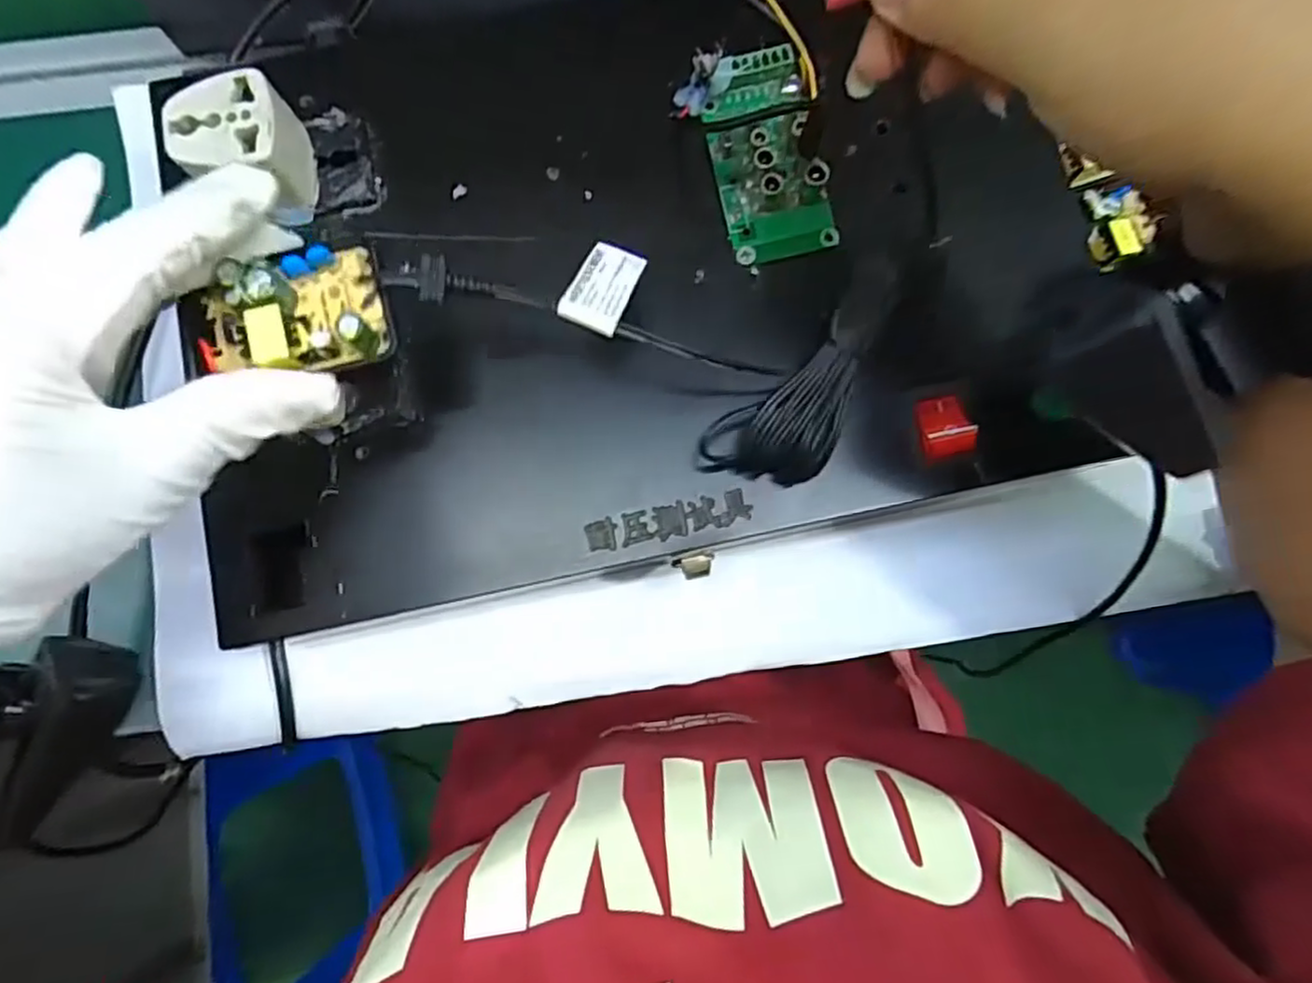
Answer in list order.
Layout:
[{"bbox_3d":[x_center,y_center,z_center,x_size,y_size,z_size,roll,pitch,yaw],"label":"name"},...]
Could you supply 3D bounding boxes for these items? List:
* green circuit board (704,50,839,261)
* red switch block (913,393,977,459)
[{"bbox_3d":[0.043,-0.127,0.266,0.040,0.017,0.074,-13,82,-2],"label":"green circuit board"},{"bbox_3d":[0.106,-0.024,0.256,0.017,0.013,0.022,-16,82,-3],"label":"red switch block"}]

